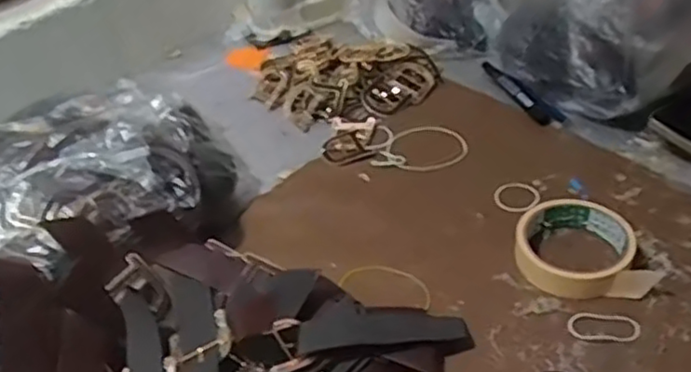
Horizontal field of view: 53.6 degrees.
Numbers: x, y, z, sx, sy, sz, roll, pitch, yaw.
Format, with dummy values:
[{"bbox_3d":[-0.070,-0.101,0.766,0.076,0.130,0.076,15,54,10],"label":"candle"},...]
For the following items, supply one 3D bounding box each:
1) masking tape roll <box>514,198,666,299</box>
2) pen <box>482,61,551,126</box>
[{"bbox_3d":[0.197,0.050,0.561,0.108,0.034,0.086,4,41,12],"label":"masking tape roll"},{"bbox_3d":[0.185,-0.108,0.761,0.018,0.013,0.125,-20,42,-15],"label":"pen"}]

